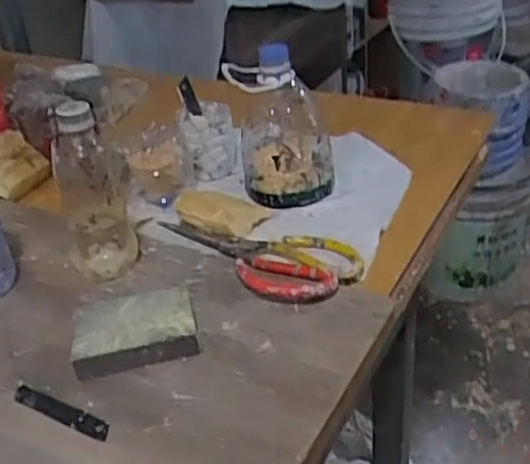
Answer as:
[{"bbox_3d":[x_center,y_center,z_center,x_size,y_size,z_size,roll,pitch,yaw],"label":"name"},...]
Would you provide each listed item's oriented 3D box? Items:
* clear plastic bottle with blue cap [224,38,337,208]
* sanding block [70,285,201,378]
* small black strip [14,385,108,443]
[{"bbox_3d":[0.020,-0.129,0.773,0.111,0.161,0.117,1,34,9],"label":"clear plastic bottle with blue cap"},{"bbox_3d":[-0.109,0.080,0.575,0.097,0.028,0.073,-10,34,-8],"label":"sanding block"},{"bbox_3d":[-0.154,0.135,0.519,0.093,0.004,0.017,13,37,25],"label":"small black strip"}]

